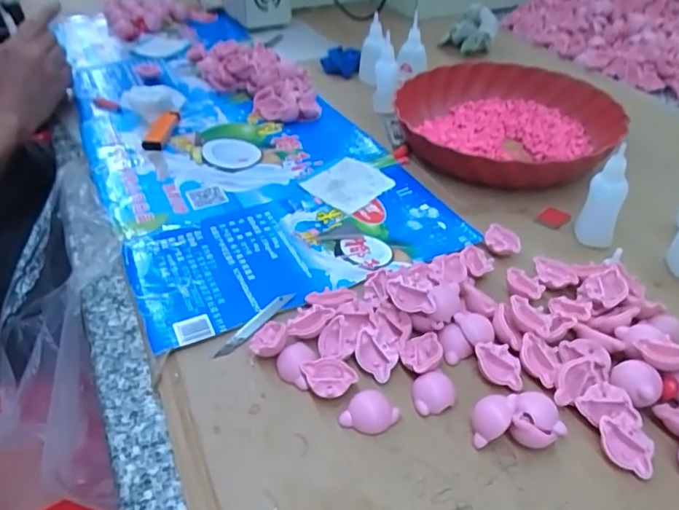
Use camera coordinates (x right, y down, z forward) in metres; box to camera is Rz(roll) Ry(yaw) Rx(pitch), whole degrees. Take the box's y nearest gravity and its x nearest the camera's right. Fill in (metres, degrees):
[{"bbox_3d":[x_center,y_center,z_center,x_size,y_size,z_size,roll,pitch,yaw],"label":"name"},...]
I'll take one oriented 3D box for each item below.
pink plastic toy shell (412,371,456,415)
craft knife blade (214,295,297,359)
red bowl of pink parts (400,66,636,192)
[{"bbox_3d":[0.062,0.090,0.359,0.027,0.014,0.022,-3,40,-2],"label":"pink plastic toy shell"},{"bbox_3d":[-0.063,0.051,0.413,0.008,0.004,0.076,29,49,31],"label":"craft knife blade"},{"bbox_3d":[0.186,-0.149,0.614,0.230,0.044,0.222,10,42,13],"label":"red bowl of pink parts"}]

